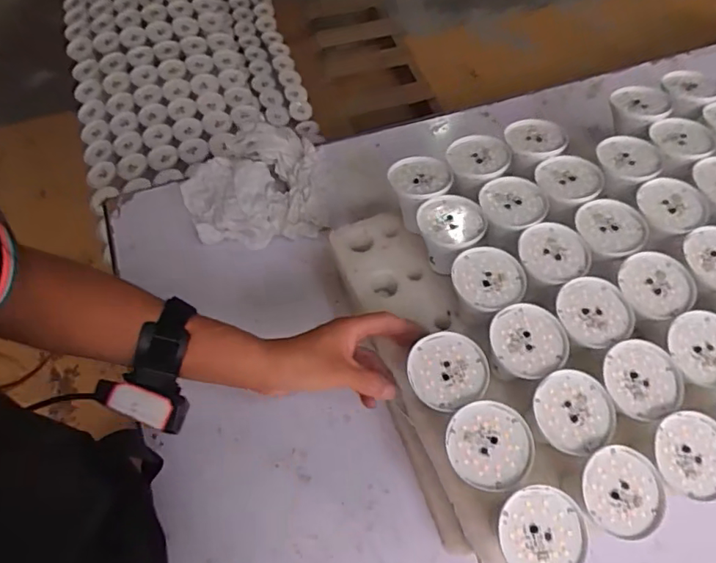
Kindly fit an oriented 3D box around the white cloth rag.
[{"bbox_3d":[-0.147,-0.127,0.747,0.189,0.050,0.170,-14,78,6],"label":"white cloth rag"}]

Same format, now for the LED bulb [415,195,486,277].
[{"bbox_3d":[0.091,-0.045,0.553,0.063,0.061,0.066,0,60,1],"label":"LED bulb"}]

